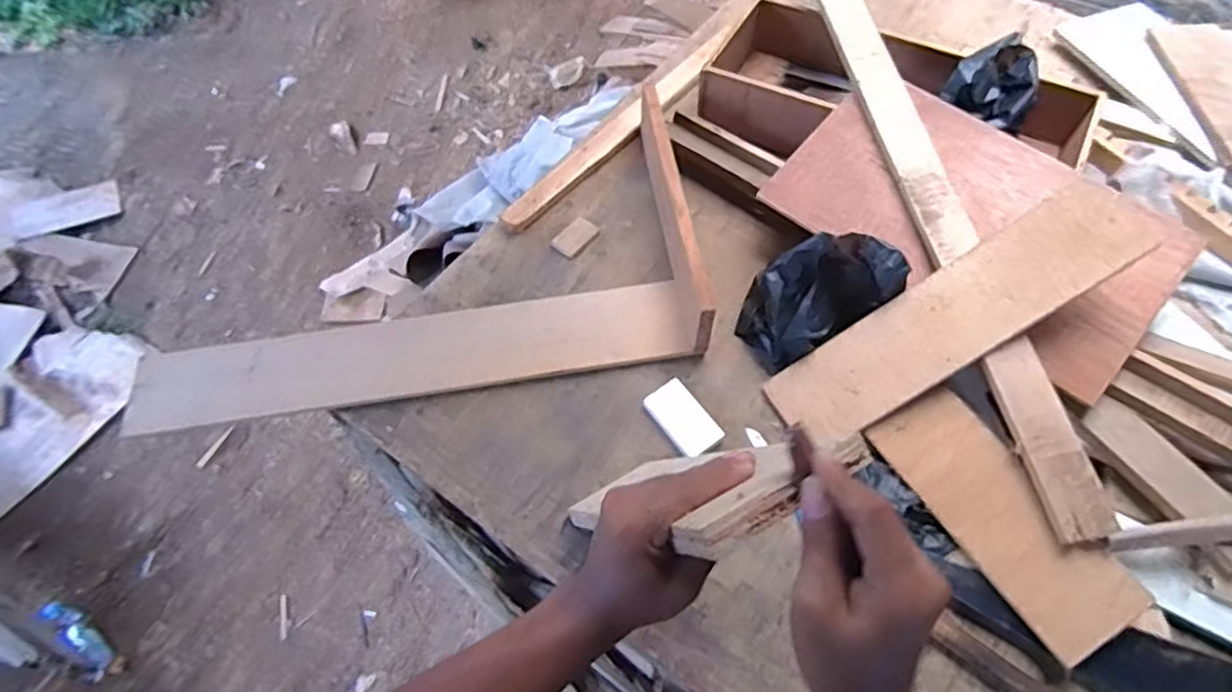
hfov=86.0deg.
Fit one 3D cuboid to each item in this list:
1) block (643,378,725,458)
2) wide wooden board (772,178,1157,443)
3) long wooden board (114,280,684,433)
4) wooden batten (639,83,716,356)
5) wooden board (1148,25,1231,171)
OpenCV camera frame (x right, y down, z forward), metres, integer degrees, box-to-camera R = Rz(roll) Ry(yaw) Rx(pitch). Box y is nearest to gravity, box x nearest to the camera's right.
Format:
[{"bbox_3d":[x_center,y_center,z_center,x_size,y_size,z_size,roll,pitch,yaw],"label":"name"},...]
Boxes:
[{"bbox_3d":[0.086,0.092,0.845,0.061,0.010,0.104,-32,64,-15],"label":"block"},{"bbox_3d":[0.406,-0.033,0.804,0.453,0.020,0.117,-35,62,10],"label":"wide wooden board"},{"bbox_3d":[-0.265,0.013,0.894,0.730,0.019,0.118,-9,60,-3],"label":"long wooden board"},{"bbox_3d":[0.081,-0.203,0.956,0.029,0.117,0.435,-7,56,-3],"label":"wooden batten"},{"bbox_3d":[0.963,-0.402,1.045,0.122,0.017,0.326,1,56,3],"label":"wooden board"}]

